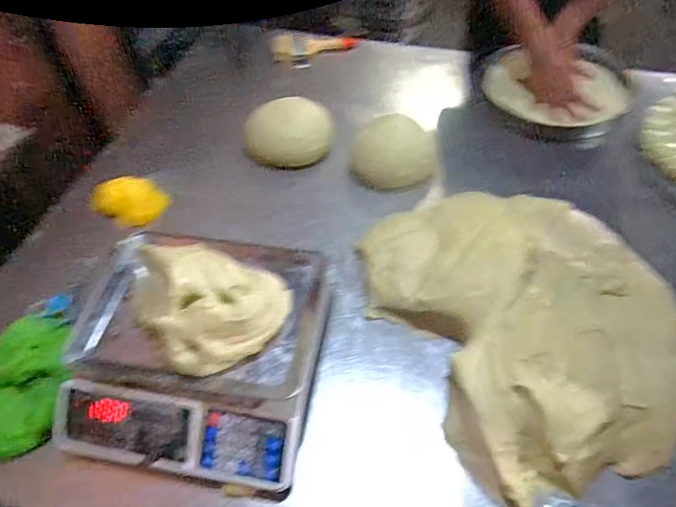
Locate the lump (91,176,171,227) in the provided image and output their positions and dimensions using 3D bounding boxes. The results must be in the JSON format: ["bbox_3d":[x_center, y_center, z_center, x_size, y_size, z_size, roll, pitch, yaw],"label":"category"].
[{"bbox_3d":[-0.417,-0.105,0.975,0.089,0.070,0.128,37,62,26],"label":"lump"}]

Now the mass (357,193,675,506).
[{"bbox_3d":[0.290,0.077,0.730,0.414,0.073,0.496,-23,55,-15],"label":"mass"}]

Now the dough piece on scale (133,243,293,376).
[{"bbox_3d":[-0.178,0.064,0.658,0.196,0.092,0.176,36,61,26],"label":"dough piece on scale"}]

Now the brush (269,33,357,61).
[{"bbox_3d":[-0.063,-0.529,1.207,0.208,0.048,0.028,-5,52,-2],"label":"brush"}]

